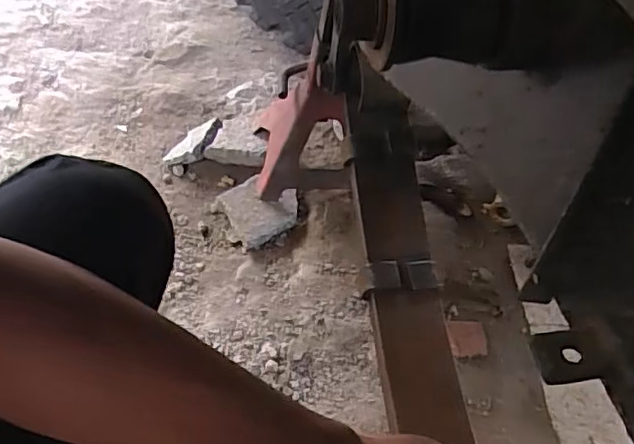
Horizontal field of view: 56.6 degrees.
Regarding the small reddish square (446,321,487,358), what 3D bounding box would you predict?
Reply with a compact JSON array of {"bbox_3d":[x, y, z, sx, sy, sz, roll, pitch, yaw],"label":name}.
[{"bbox_3d":[0.205,0.158,0.800,0.051,0.006,0.051,-3,52,-8],"label":"small reddish square"}]

